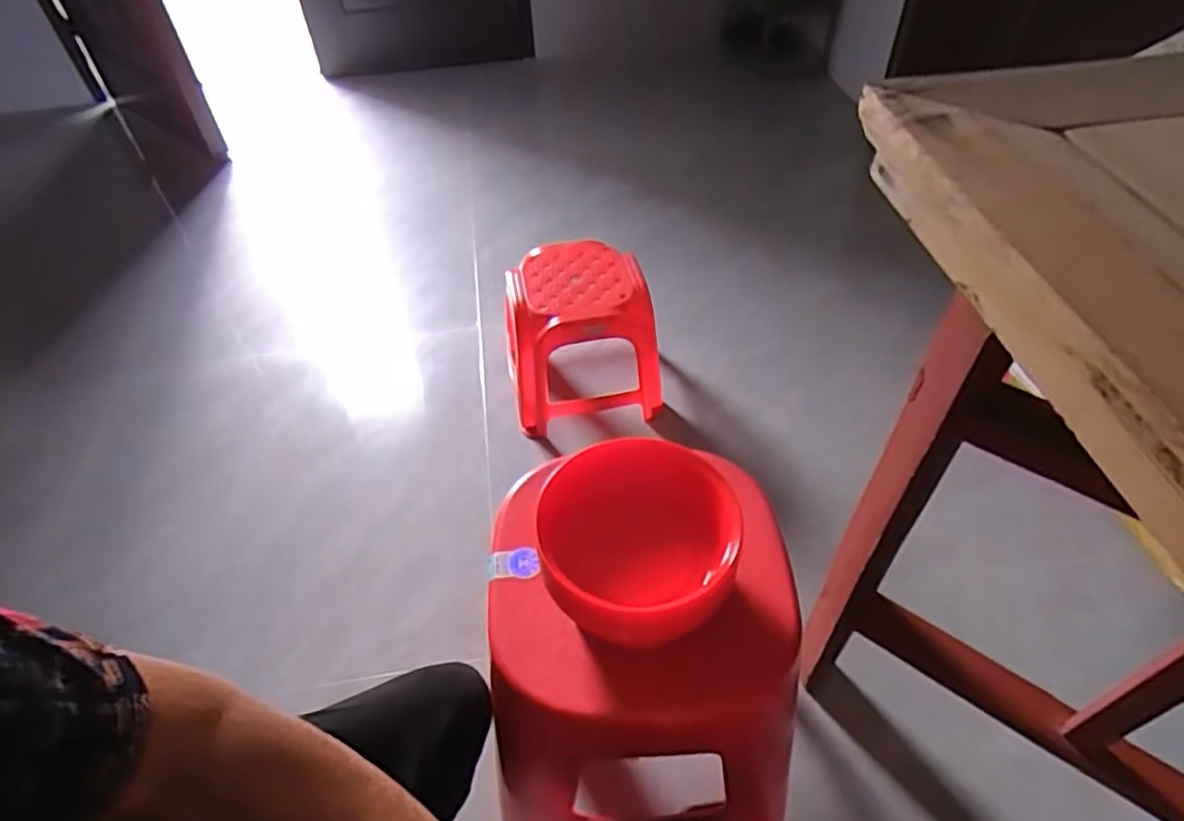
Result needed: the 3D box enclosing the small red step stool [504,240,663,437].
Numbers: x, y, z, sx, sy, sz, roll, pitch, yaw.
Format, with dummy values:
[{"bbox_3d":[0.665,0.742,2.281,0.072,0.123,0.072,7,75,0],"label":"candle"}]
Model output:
[{"bbox_3d":[-0.027,-0.152,1.408,0.286,0.272,0.274,-8,48,-4],"label":"small red step stool"}]

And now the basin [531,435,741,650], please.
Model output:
[{"bbox_3d":[0.043,0.110,0.593,0.167,0.085,0.153,-1,48,1],"label":"basin"}]

